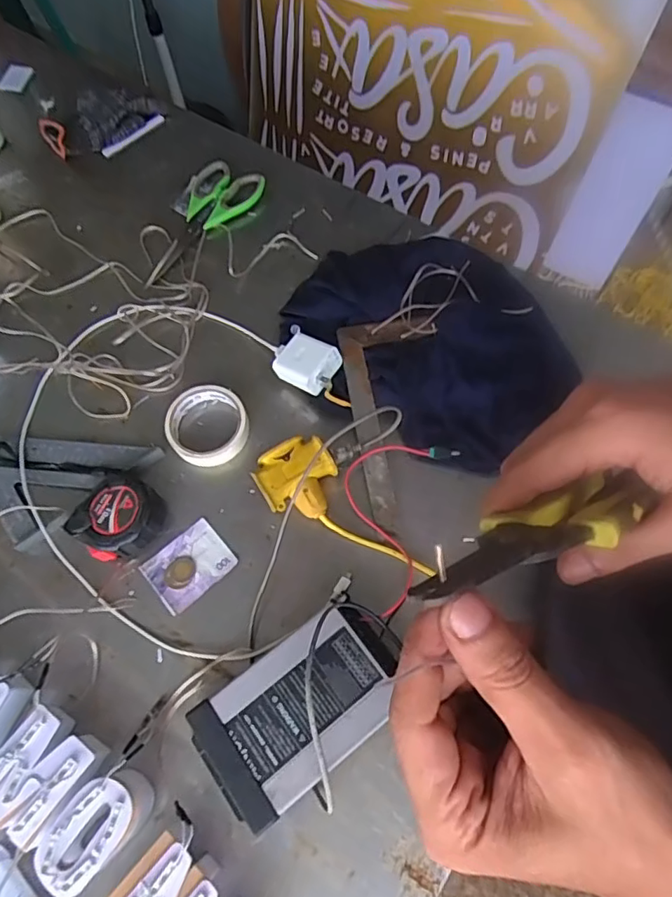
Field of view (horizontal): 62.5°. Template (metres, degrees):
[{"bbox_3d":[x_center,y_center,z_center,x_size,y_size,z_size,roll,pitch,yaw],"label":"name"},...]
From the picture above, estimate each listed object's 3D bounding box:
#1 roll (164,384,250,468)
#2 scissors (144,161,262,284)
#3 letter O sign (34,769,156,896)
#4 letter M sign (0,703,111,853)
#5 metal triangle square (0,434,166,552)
[{"bbox_3d":[-0.144,-0.027,0.617,0.090,0.024,0.095,-1,67,1],"label":"roll"},{"bbox_3d":[-0.195,-0.310,0.746,0.102,0.011,0.213,33,72,14],"label":"scissors"},{"bbox_3d":[-0.199,0.319,0.465,0.058,0.049,0.087,41,74,17],"label":"letter O sign"},{"bbox_3d":[-0.252,0.282,0.484,0.082,0.049,0.085,27,69,11],"label":"letter M sign"},{"bbox_3d":[-0.319,0.045,0.602,0.225,0.017,0.125,4,67,3],"label":"metal triangle square"}]

